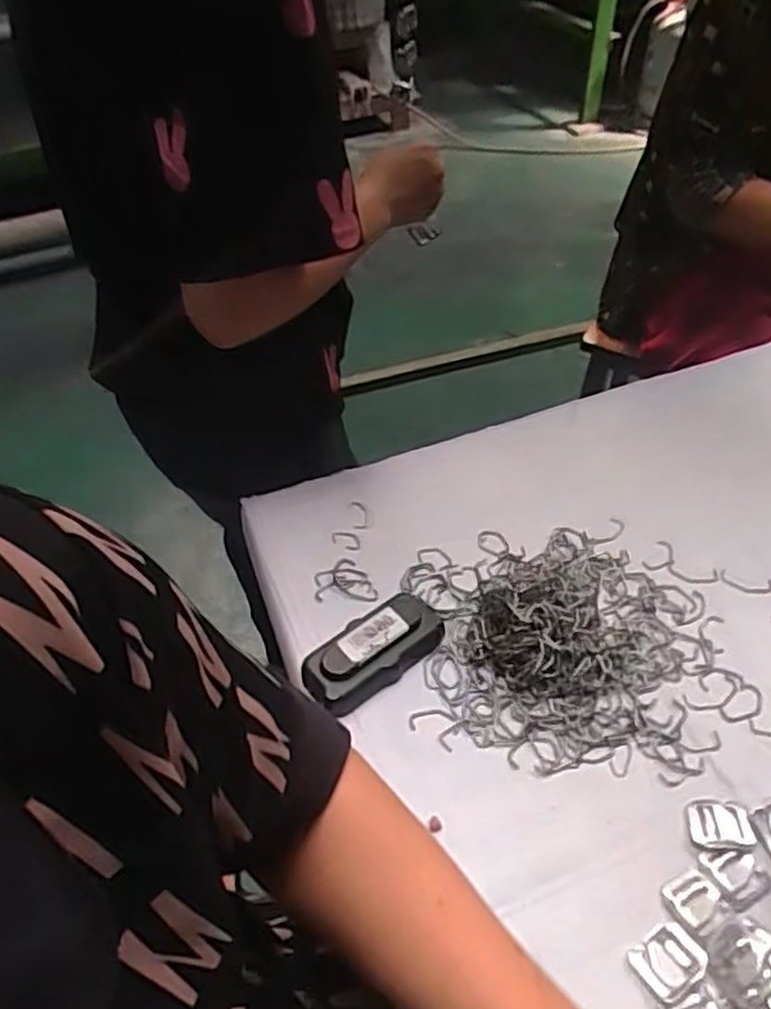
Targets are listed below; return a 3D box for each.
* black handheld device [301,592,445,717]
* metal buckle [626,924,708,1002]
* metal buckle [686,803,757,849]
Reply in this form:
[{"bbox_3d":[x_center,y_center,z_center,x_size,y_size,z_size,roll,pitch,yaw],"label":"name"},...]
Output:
[{"bbox_3d":[-0.007,0.103,0.522,0.107,0.028,0.047,-32,53,-25],"label":"black handheld device"},{"bbox_3d":[0.153,0.245,0.392,0.036,0.004,0.029,-23,49,-18],"label":"metal buckle"},{"bbox_3d":[0.203,0.194,0.441,0.035,0.004,0.026,3,47,6],"label":"metal buckle"}]

